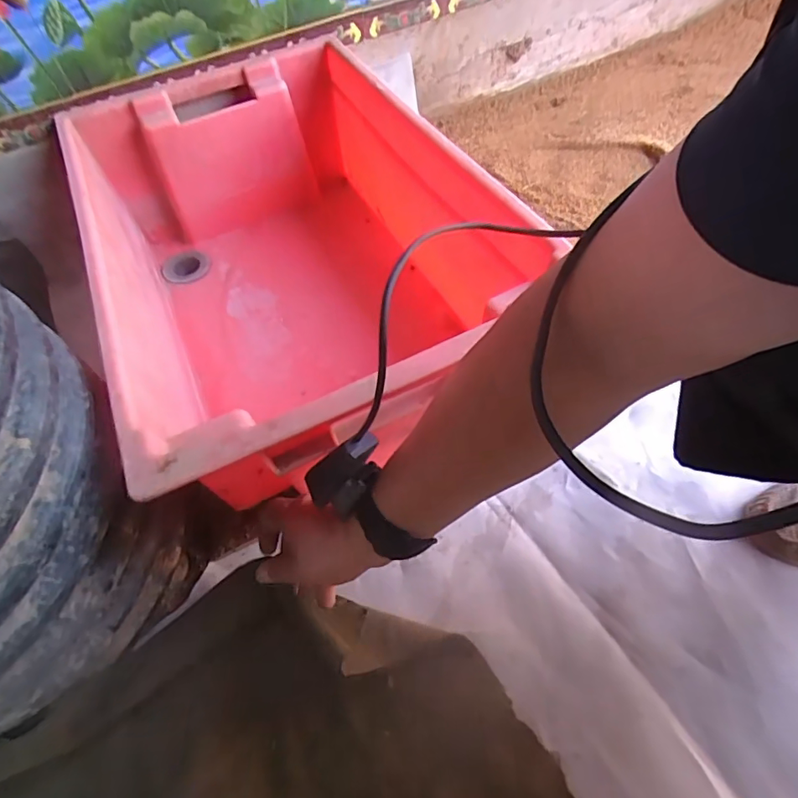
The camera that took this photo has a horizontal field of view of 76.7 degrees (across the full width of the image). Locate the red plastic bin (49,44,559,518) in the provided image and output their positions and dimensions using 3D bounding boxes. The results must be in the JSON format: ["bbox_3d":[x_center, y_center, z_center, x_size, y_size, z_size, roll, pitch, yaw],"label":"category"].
[{"bbox_3d":[-0.126,-0.168,0.596,0.369,0.211,0.579,-24,59,-11],"label":"red plastic bin"}]

